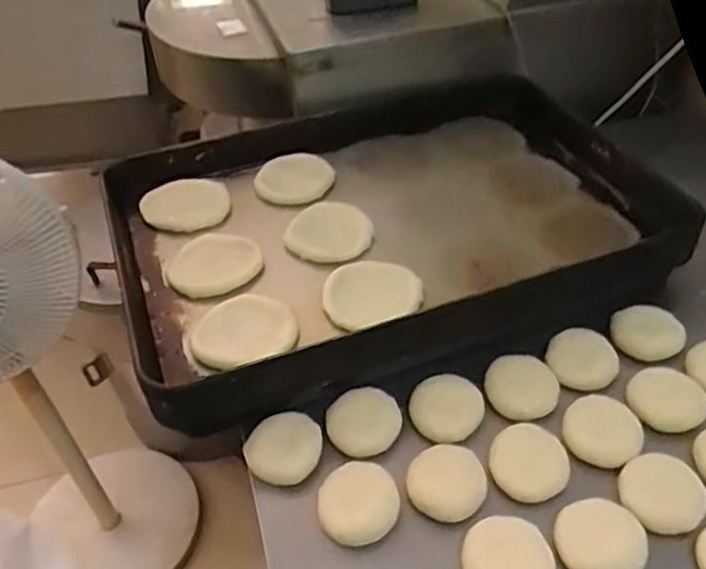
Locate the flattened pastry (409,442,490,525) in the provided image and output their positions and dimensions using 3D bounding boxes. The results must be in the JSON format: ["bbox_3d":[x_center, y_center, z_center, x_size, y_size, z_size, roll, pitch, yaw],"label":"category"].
[{"bbox_3d":[0.081,0.169,0.577,0.064,0.015,0.072,8,43,13],"label":"flattened pastry"}]

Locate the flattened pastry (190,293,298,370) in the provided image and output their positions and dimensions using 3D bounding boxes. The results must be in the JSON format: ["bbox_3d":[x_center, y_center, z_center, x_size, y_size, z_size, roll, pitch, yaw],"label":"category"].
[{"bbox_3d":[-0.105,0.041,0.651,0.096,0.015,0.075,-8,42,-5],"label":"flattened pastry"}]

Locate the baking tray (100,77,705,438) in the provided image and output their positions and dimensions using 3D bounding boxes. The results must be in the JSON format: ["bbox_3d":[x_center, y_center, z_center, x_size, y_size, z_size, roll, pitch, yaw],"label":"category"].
[{"bbox_3d":[0.031,-0.083,0.794,0.596,0.076,0.413,-16,43,-14],"label":"baking tray"}]

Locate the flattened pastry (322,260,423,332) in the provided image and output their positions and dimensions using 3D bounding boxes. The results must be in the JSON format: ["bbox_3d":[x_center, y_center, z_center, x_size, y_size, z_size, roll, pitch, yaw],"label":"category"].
[{"bbox_3d":[0.020,0.008,0.693,0.100,0.006,0.084,-16,50,-12],"label":"flattened pastry"}]

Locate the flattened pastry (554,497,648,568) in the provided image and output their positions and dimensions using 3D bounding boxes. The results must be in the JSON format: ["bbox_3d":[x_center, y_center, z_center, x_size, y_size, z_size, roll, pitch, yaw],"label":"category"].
[{"bbox_3d":[0.193,0.199,0.526,0.062,0.020,0.063,-2,42,2],"label":"flattened pastry"}]

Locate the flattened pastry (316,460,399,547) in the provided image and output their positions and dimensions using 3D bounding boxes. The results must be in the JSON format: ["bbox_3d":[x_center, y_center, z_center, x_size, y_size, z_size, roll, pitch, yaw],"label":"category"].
[{"bbox_3d":[0.004,0.182,0.563,0.065,0.026,0.065,-2,42,2],"label":"flattened pastry"}]

